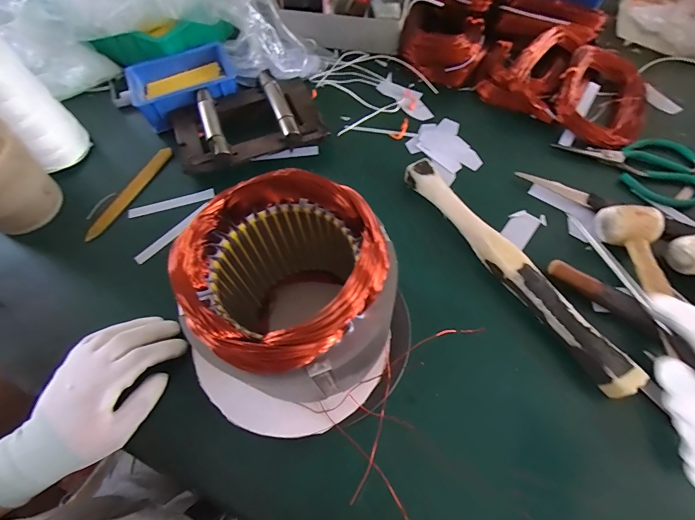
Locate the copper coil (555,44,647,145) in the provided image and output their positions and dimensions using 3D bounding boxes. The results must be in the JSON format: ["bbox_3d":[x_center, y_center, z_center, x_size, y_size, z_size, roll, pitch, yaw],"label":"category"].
[{"bbox_3d":[0.371,-0.241,0.512,0.125,0.036,0.169,30,68,16],"label":"copper coil"}]

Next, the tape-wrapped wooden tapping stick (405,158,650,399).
[{"bbox_3d":[0.172,0.002,0.397,0.032,0.037,0.320,-29,66,-12],"label":"tape-wrapped wooden tapping stick"}]

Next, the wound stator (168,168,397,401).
[{"bbox_3d":[-0.036,0.021,0.294,0.134,0.141,0.136,-1,63,2],"label":"wound stator"}]

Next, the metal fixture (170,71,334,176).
[{"bbox_3d":[-0.141,-0.192,0.499,0.201,0.047,0.140,-17,64,-6],"label":"metal fixture"}]

